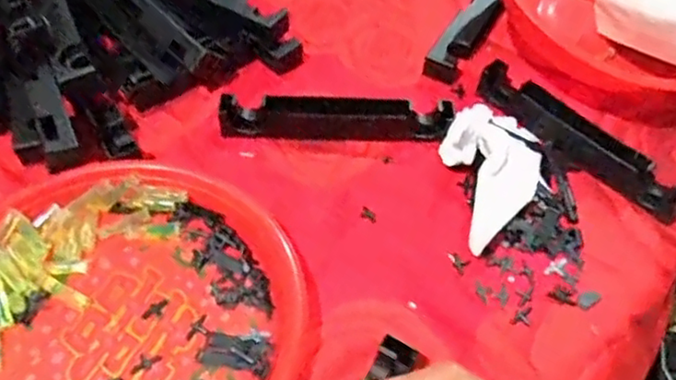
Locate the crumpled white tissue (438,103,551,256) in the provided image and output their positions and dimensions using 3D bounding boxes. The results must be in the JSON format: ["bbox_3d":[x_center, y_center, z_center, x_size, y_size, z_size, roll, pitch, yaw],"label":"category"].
[{"bbox_3d":[0.122,-0.015,0.507,0.083,0.038,0.134,12,53,6],"label":"crumpled white tissue"}]

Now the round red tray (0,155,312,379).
[{"bbox_3d":[-0.155,0.087,0.427,0.252,0.022,0.239,2,53,-2],"label":"round red tray"}]

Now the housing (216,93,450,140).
[{"bbox_3d":[-0.002,-0.060,0.538,0.186,0.027,0.026,0,53,-3],"label":"housing"}]

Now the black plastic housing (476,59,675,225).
[{"bbox_3d":[0.199,-0.043,0.530,0.191,0.029,0.031,38,60,23],"label":"black plastic housing"}]

